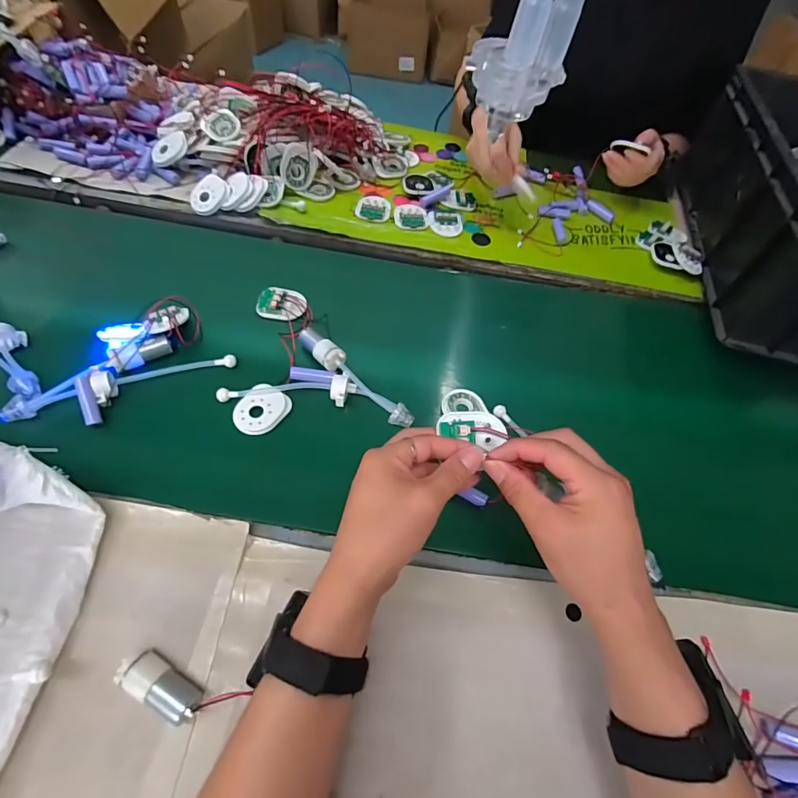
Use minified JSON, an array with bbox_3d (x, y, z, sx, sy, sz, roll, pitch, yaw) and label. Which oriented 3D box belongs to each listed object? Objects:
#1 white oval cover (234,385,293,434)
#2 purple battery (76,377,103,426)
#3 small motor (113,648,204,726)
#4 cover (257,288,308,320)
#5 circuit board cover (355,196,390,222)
[{"bbox_3d":[-0.143,0.011,0.464,0.046,0.007,0.056,34,62,15],"label":"white oval cover"},{"bbox_3d":[-0.302,0.002,0.436,0.013,0.010,0.047,-15,92,-13],"label":"purple battery"},{"bbox_3d":[-0.172,0.211,0.327,0.059,0.027,0.026,30,61,13],"label":"small motor"},{"bbox_3d":[-0.143,-0.117,0.546,0.058,0.007,0.047,3,59,-3],"label":"cover"},{"bbox_3d":[-0.037,-0.280,0.662,0.050,0.010,0.055,12,59,3],"label":"circuit board cover"}]

